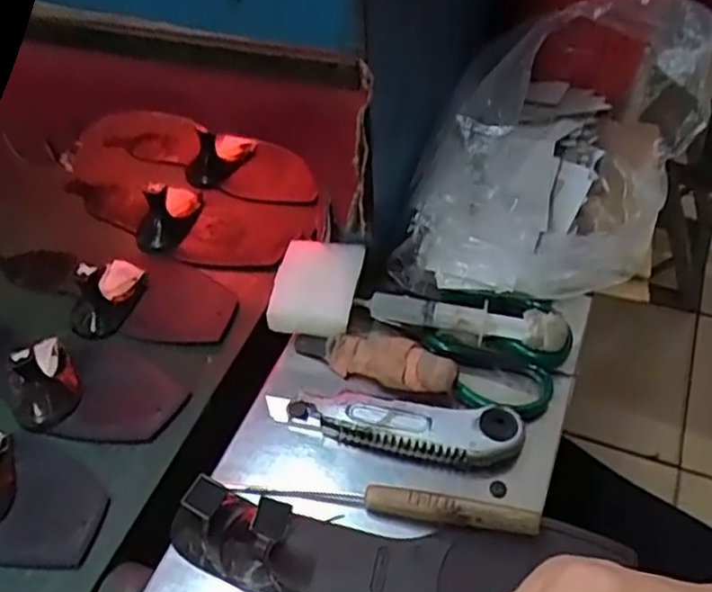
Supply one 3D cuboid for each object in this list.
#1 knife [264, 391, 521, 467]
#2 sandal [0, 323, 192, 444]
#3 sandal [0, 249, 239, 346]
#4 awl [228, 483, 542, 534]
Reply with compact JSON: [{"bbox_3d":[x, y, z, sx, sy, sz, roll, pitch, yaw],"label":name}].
[{"bbox_3d":[0.021,0.081,0.443,0.158,0.018,0.035,4,49,9],"label":"knife"},{"bbox_3d":[-0.239,0.048,0.500,0.233,0.039,0.084,12,51,16],"label":"sandal"},{"bbox_3d":[-0.201,-0.013,0.550,0.217,0.042,0.079,7,50,12],"label":"sandal"},{"bbox_3d":[0.015,0.118,0.414,0.177,0.012,0.015,6,49,11],"label":"awl"}]

